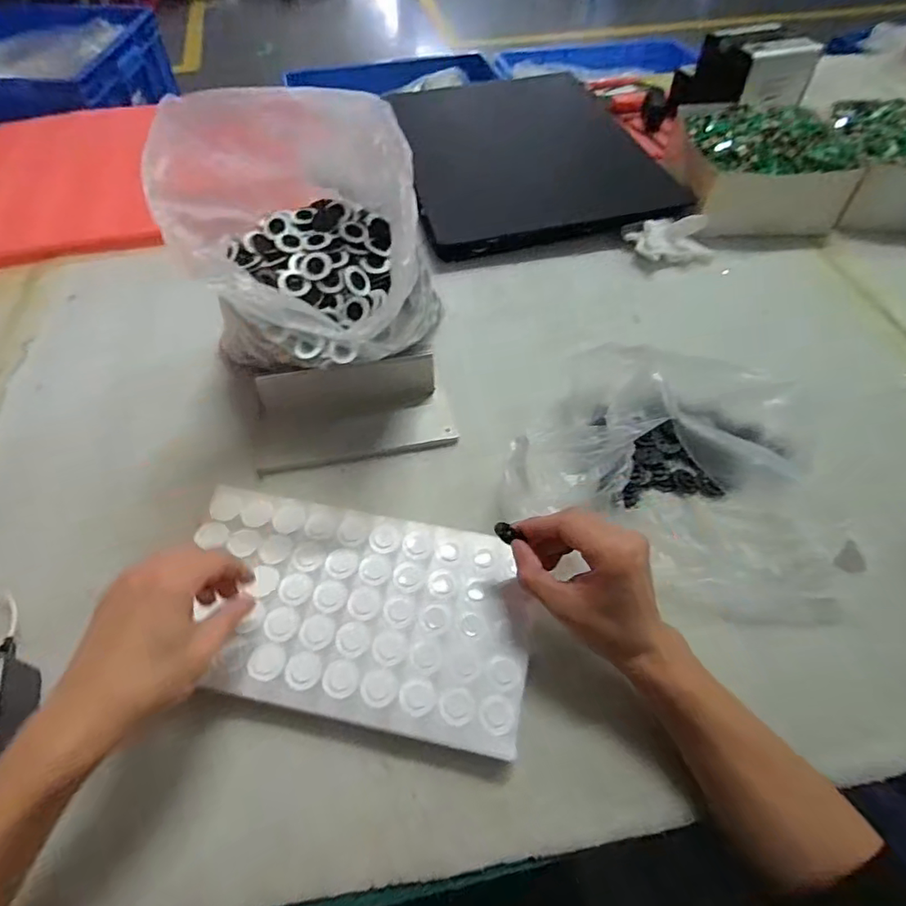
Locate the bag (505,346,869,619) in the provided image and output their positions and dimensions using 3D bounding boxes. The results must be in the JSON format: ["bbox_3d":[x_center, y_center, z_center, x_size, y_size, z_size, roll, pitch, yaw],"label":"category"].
[{"bbox_3d":[0.220,0.008,0.490,0.294,0.078,0.234,26,58,17],"label":"bag"}]

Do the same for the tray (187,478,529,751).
[{"bbox_3d":[-0.079,0.120,0.425,0.277,0.009,0.156,10,54,7],"label":"tray"}]

